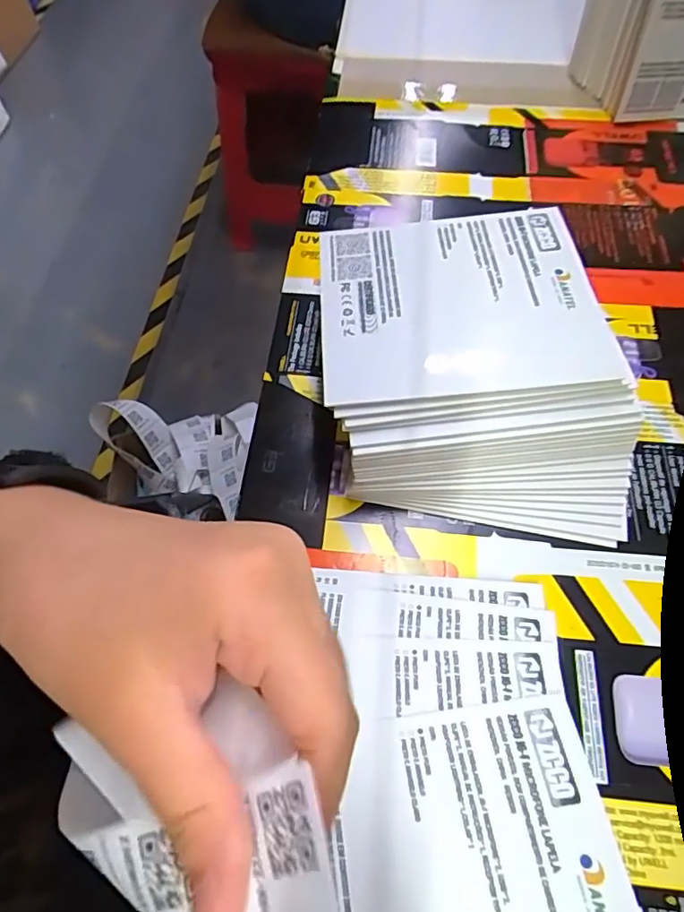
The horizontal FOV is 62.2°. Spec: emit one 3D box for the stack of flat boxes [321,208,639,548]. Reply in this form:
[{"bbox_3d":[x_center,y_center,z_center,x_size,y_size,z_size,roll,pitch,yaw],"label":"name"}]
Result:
[{"bbox_3d":[0.057,-0.044,0.263,0.130,0.045,0.157,-2,60,1],"label":"stack of flat boxes"}]

